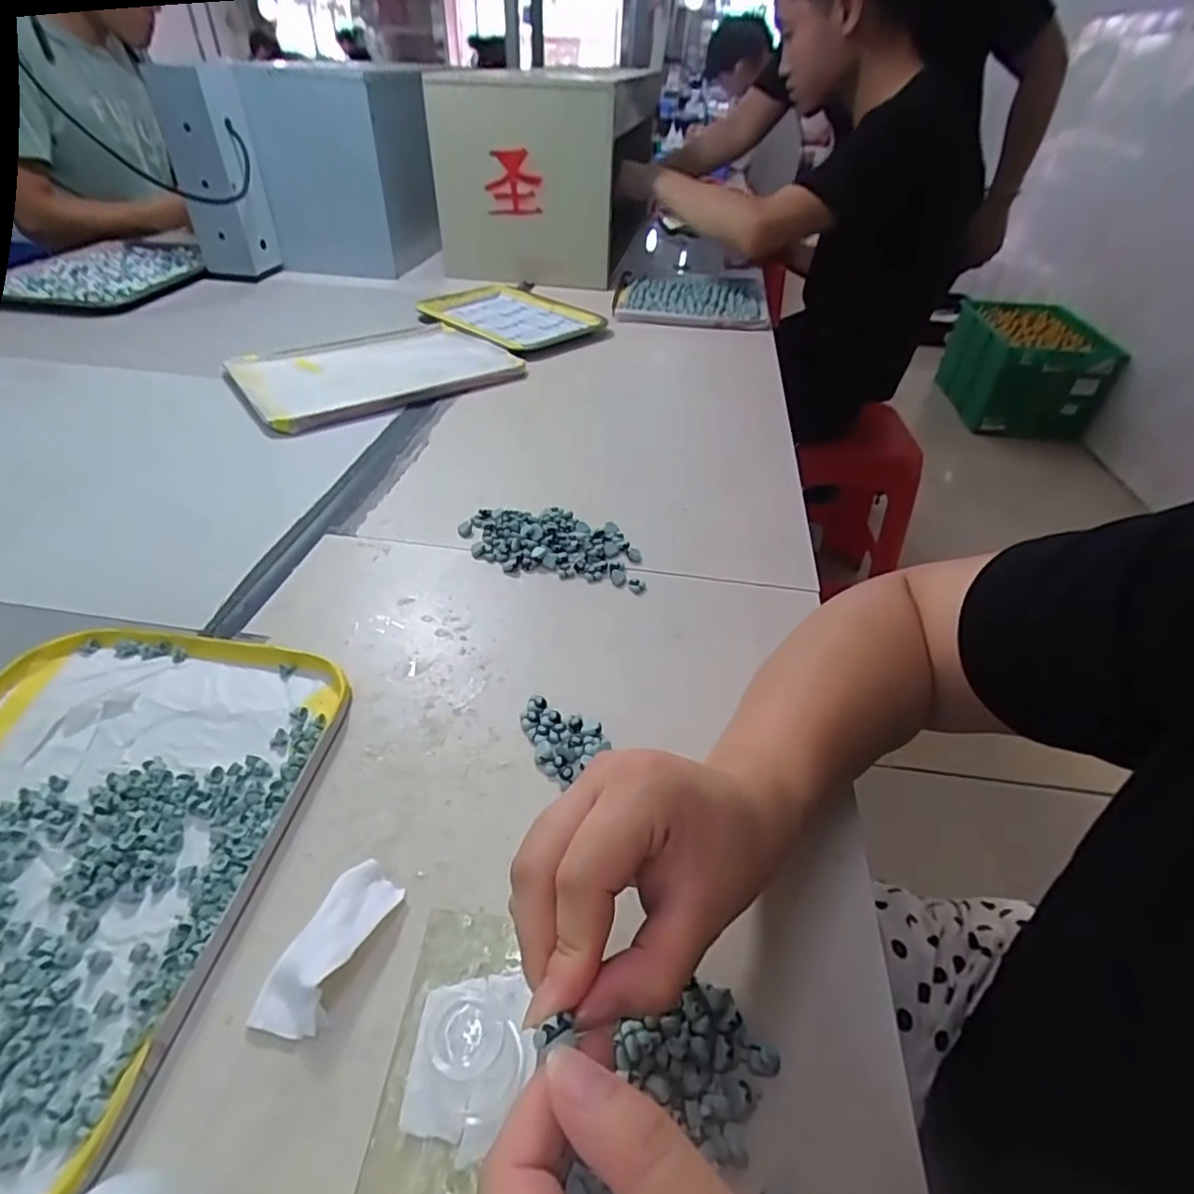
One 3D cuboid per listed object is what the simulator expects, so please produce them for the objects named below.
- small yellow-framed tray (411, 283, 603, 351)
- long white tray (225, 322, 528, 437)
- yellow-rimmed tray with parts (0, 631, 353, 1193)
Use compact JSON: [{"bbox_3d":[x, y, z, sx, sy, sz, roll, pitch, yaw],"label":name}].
[{"bbox_3d":[-0.127,-0.410,0.924,0.192,0.021,0.254,-28,49,-32],"label":"small yellow-framed tray"},{"bbox_3d":[-0.272,-0.280,0.764,0.301,0.017,0.228,-24,48,-30],"label":"long white tray"},{"bbox_3d":[-0.262,0.119,0.301,0.204,0.012,0.274,5,40,1],"label":"yellow-rimmed tray with parts"}]

